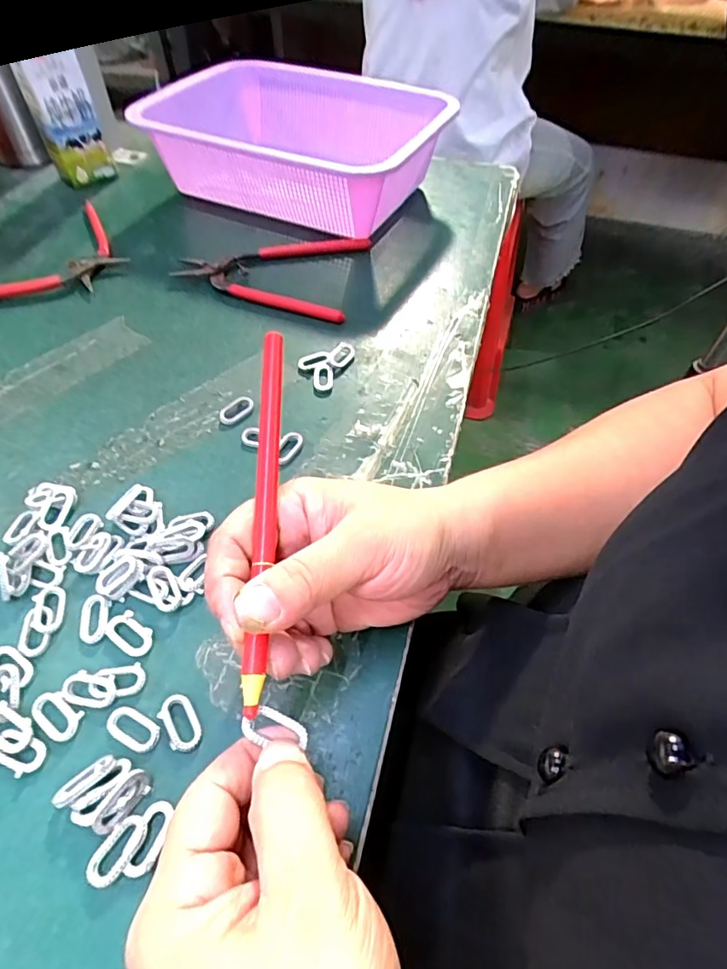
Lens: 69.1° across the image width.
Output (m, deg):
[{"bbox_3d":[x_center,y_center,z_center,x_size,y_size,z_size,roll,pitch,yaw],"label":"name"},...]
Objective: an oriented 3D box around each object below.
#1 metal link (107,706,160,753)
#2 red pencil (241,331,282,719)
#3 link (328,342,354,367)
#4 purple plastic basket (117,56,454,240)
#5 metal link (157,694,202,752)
[{"bbox_3d":[-0.101,0.106,0.230,0.025,0.004,0.012,24,57,16],"label":"metal link"},{"bbox_3d":[-0.040,0.006,0.215,0.009,0.005,0.160,0,69,0],"label":"red pencil"},{"bbox_3d":[-0.016,-0.093,0.377,0.014,0.006,0.023,28,58,19],"label":"link"},{"bbox_3d":[-0.051,-0.316,0.500,0.239,0.079,0.188,21,56,15],"label":"purple plastic basket"},{"bbox_3d":[-0.081,0.104,0.232,0.014,0.004,0.025,-27,58,-19],"label":"metal link"}]

